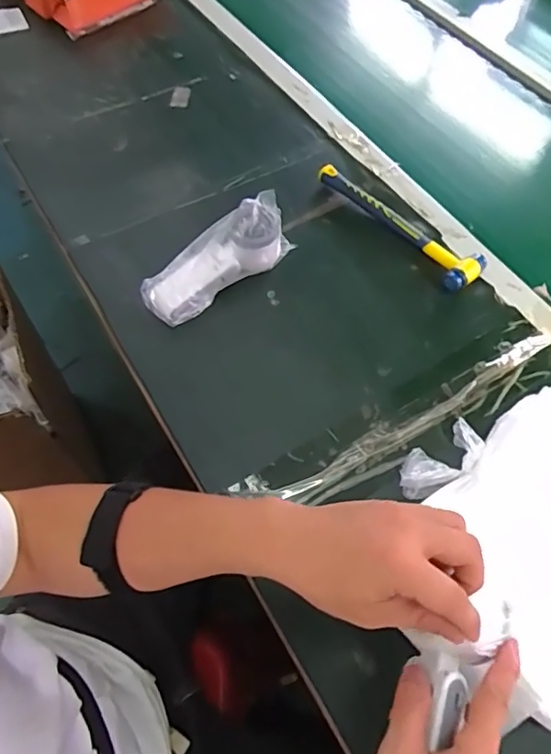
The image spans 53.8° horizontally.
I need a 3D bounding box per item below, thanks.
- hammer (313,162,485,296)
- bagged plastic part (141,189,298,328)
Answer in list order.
[{"bbox_3d":[0.152,-0.196,0.677,0.054,0.027,0.243,-37,66,-17],"label":"hammer"},{"bbox_3d":[-0.066,-0.135,0.620,0.189,0.088,0.059,-35,65,-16],"label":"bagged plastic part"}]

